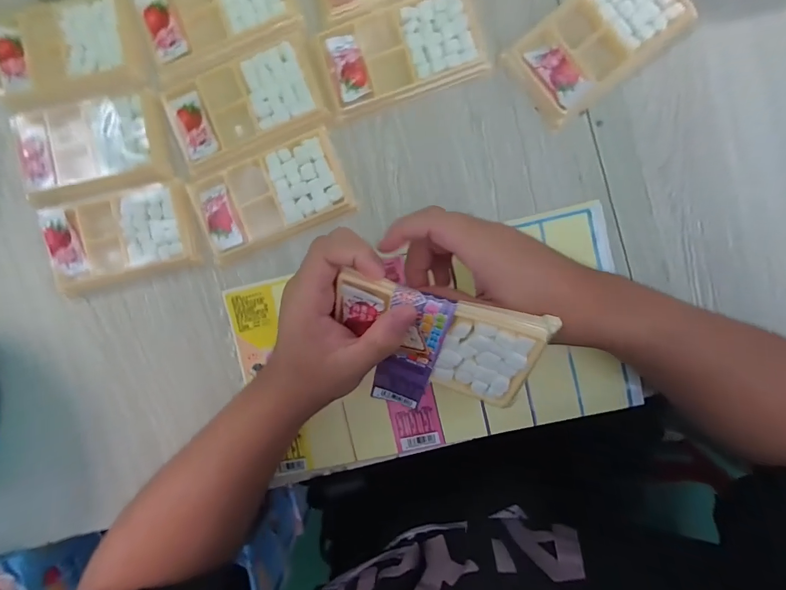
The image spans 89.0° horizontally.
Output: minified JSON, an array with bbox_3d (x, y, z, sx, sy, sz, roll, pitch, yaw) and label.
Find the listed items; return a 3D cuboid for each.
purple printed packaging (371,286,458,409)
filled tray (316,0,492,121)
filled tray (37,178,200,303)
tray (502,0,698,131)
[{"bbox_3d":[0.010,0.041,0.271,0.039,0.007,0.112,18,133,2],"label":"purple printed packaging"},{"bbox_3d":[0.008,-0.203,0.332,0.134,0.014,0.079,-16,92,4],"label":"filled tray"},{"bbox_3d":[-0.245,-0.052,0.361,0.137,0.011,0.080,-12,93,4],"label":"filled tray"},{"bbox_3d":[0.168,-0.210,0.327,0.141,0.012,0.079,-39,90,5],"label":"tray"}]

